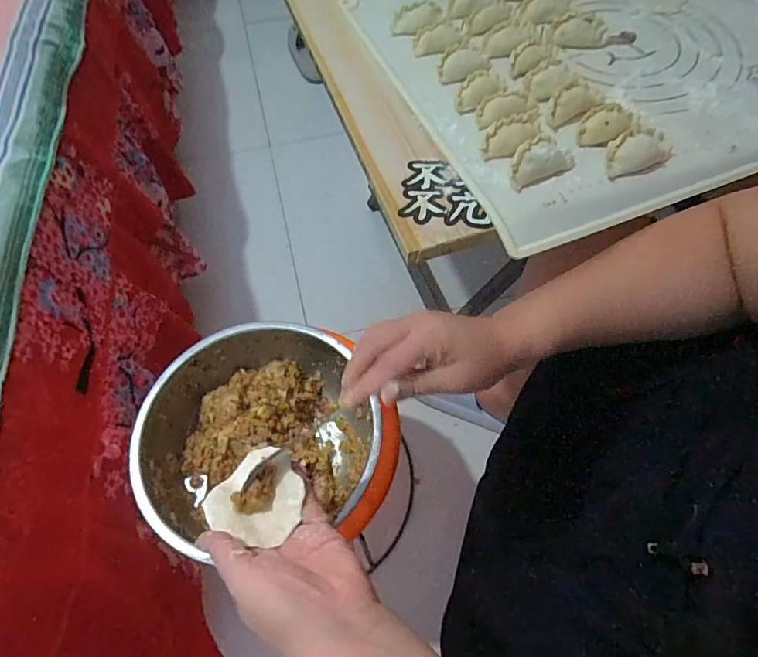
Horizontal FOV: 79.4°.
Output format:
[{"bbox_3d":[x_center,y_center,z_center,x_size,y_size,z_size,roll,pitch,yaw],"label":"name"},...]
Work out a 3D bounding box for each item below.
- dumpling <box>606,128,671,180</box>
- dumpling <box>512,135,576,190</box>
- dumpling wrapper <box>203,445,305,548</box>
[{"bbox_3d":[0.213,-0.147,0.377,0.064,0.018,0.032,-16,61,-9],"label":"dumpling"},{"bbox_3d":[0.132,-0.139,0.373,0.063,0.019,0.028,-25,63,-13],"label":"dumpling"},{"bbox_3d":[-0.087,0.124,0.337,0.065,0.016,0.066,0,60,0],"label":"dumpling wrapper"}]

